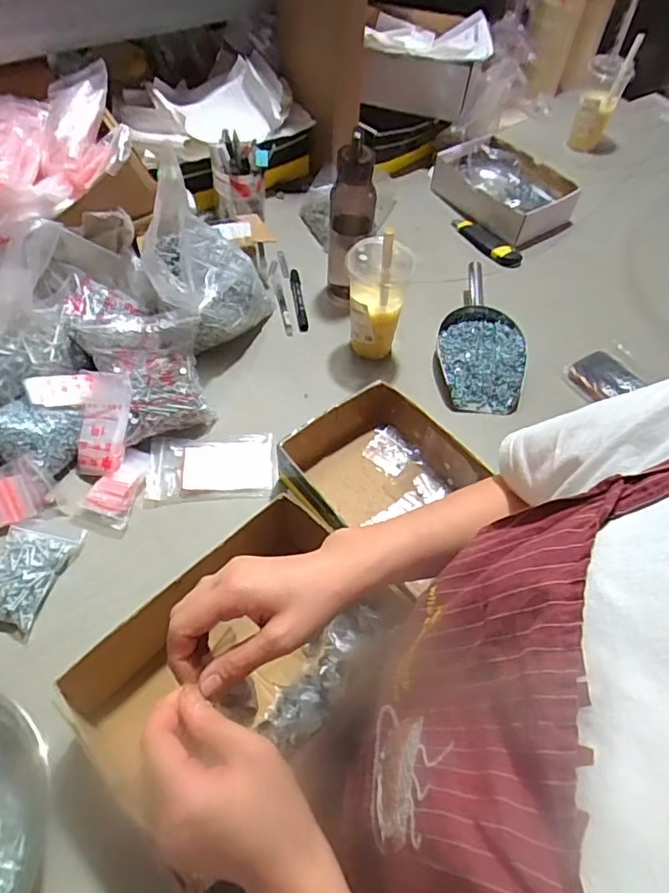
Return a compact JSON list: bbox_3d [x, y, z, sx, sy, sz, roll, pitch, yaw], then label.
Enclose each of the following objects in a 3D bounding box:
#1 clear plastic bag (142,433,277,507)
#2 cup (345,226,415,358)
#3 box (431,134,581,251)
[{"bbox_3d":[-0.157,0.027,0.708,0.160,0.015,0.092,-3,55,-5],"label":"clear plastic bag"},{"bbox_3d":[0.059,-0.220,0.771,0.081,0.206,0.077,1,55,-2],"label":"cup"},{"bbox_3d":[0.327,-0.504,1.051,0.182,0.086,0.250,-31,62,-22],"label":"box"}]

